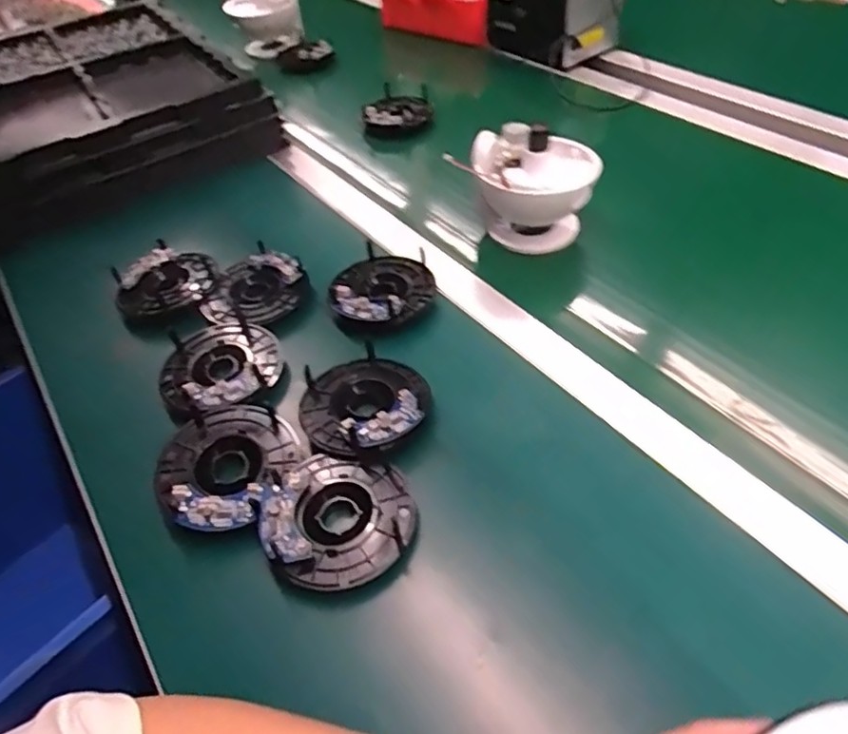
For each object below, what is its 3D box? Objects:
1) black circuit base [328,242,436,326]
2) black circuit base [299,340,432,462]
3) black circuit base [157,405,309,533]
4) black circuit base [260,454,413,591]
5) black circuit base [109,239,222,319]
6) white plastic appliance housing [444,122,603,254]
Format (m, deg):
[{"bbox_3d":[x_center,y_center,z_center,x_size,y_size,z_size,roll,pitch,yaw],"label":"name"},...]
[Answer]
[{"bbox_3d":[-0.040,-0.079,0.577,0.097,0.021,0.105,-12,47,-4],"label":"black circuit base"},{"bbox_3d":[-0.048,0.024,0.476,0.097,0.022,0.107,-19,47,-11],"label":"black circuit base"},{"bbox_3d":[-0.145,0.069,0.449,0.097,0.014,0.102,24,54,26],"label":"black circuit base"},{"bbox_3d":[-0.059,0.100,0.414,0.099,0.020,0.097,-4,47,4],"label":"black circuit base"},{"bbox_3d":[-0.260,-0.090,0.613,0.096,0.020,0.099,-27,49,-17],"label":"black circuit base"},{"bbox_3d":[0.109,-0.186,0.625,0.111,0.125,0.120,15,50,20],"label":"white plastic appliance housing"}]

